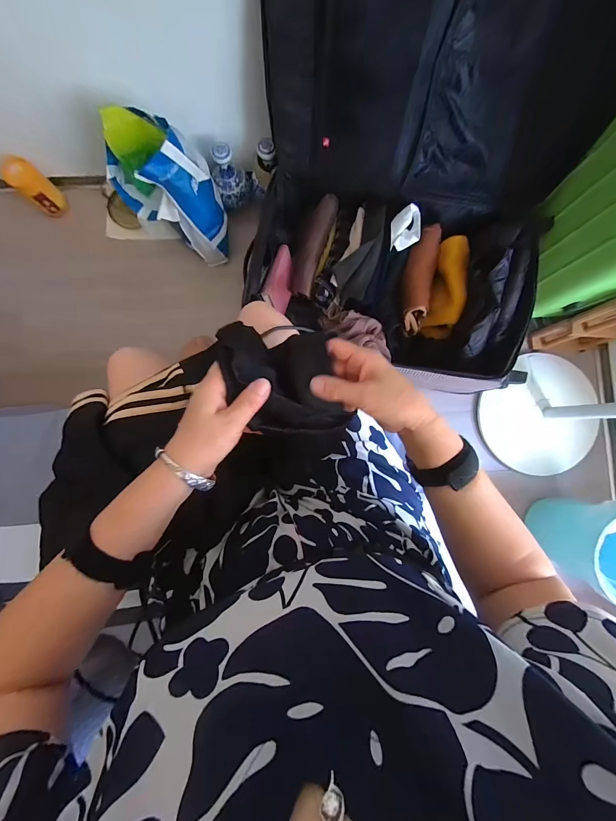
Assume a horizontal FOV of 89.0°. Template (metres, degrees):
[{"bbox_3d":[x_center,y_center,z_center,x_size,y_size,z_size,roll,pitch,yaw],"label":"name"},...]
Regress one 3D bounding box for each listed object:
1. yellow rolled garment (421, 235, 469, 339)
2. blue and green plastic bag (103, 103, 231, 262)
[{"bbox_3d":[0.375,-0.329,0.851,0.077,0.090,0.260,7,102,-1],"label":"yellow rolled garment"},{"bbox_3d":[-0.361,-0.555,0.835,0.242,0.298,0.218,-21,88,-2],"label":"blue and green plastic bag"}]

